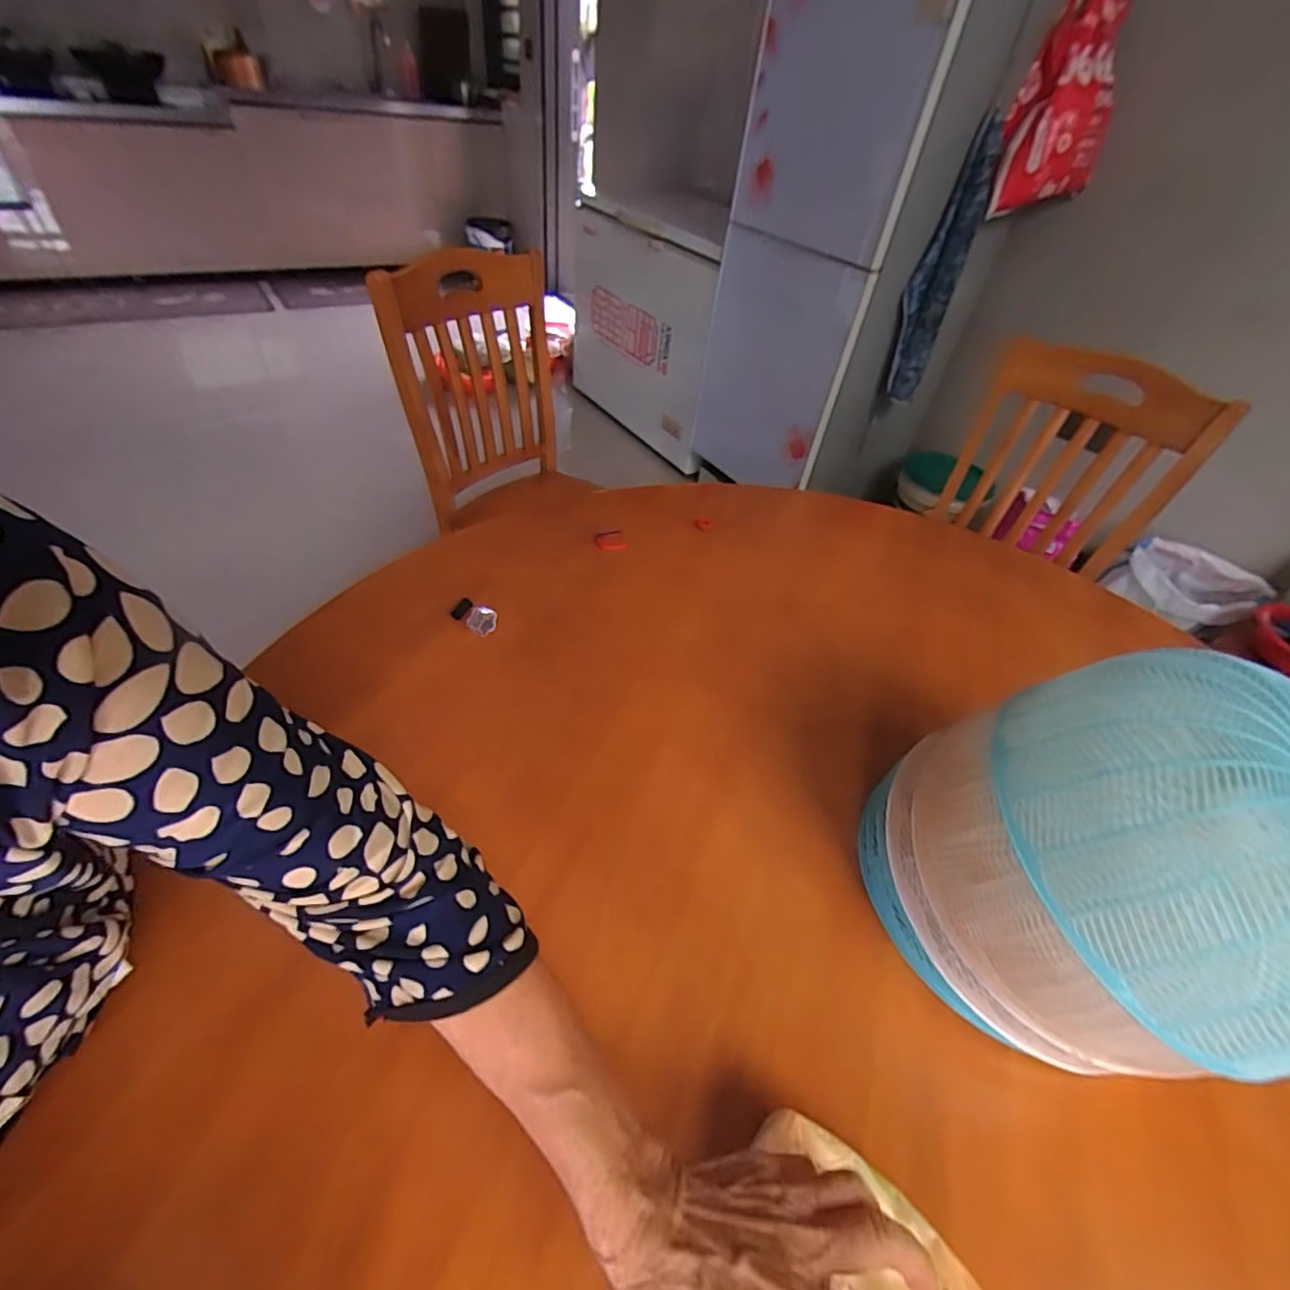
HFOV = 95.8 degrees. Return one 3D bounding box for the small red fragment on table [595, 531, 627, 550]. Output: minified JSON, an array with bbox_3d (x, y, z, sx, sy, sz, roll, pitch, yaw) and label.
[{"bbox_3d":[-0.046,-0.138,0.776,0.039,0.007,0.036,-5,47,-12],"label":"small red fragment on table"}]

